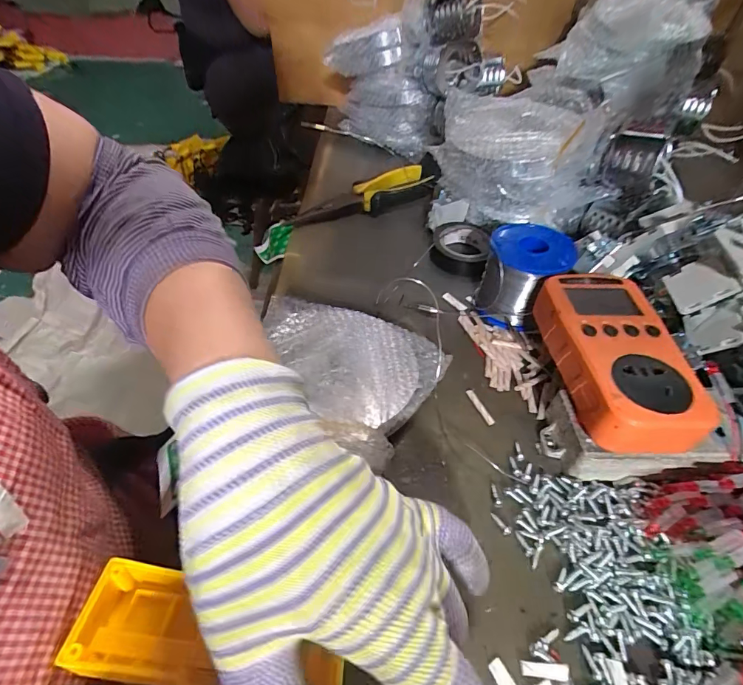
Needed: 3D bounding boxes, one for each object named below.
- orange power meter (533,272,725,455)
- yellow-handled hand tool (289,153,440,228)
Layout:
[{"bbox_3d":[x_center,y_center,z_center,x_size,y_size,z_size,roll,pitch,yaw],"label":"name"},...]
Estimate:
[{"bbox_3d":[0.155,0.007,0.267,0.065,0.033,0.128,-5,49,-5],"label":"orange power meter"},{"bbox_3d":[0.005,-0.163,0.459,0.188,0.020,0.057,-27,54,-22],"label":"yellow-handled hand tool"}]

